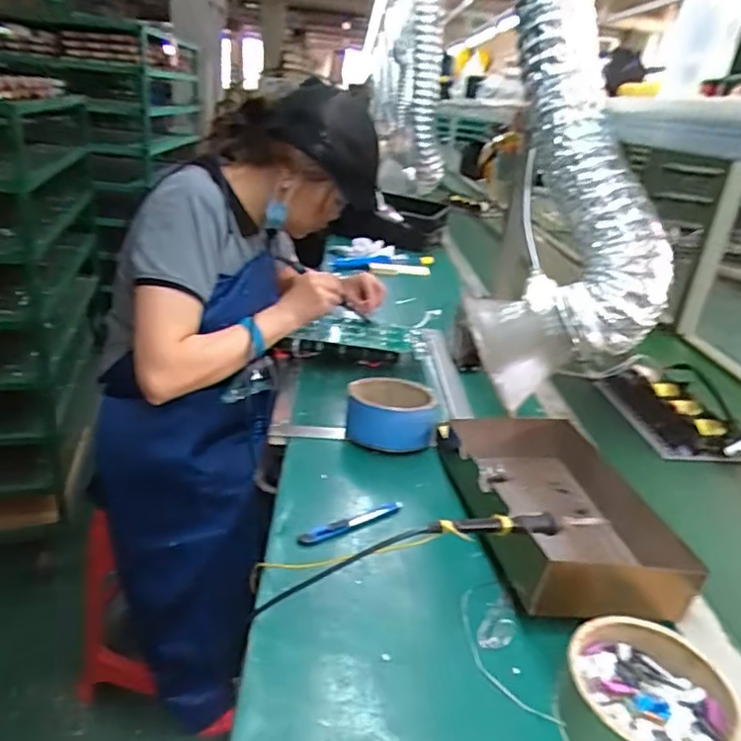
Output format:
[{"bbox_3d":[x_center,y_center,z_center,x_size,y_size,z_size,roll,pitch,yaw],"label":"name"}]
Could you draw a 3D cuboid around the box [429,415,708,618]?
[{"bbox_3d":[0.195,0.149,0.644,0.169,0.078,0.308,1,25,-10],"label":"box"}]

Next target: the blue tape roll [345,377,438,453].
[{"bbox_3d":[0.026,0.061,0.826,0.120,0.068,0.119,4,24,-3],"label":"blue tape roll"}]

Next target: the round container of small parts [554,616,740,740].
[{"bbox_3d":[0.206,0.252,0.448,0.116,0.050,0.113,5,24,-2],"label":"round container of small parts"}]

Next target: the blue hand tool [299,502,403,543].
[{"bbox_3d":[-0.018,0.165,0.645,0.123,0.014,0.014,-10,28,-30],"label":"blue hand tool"}]

